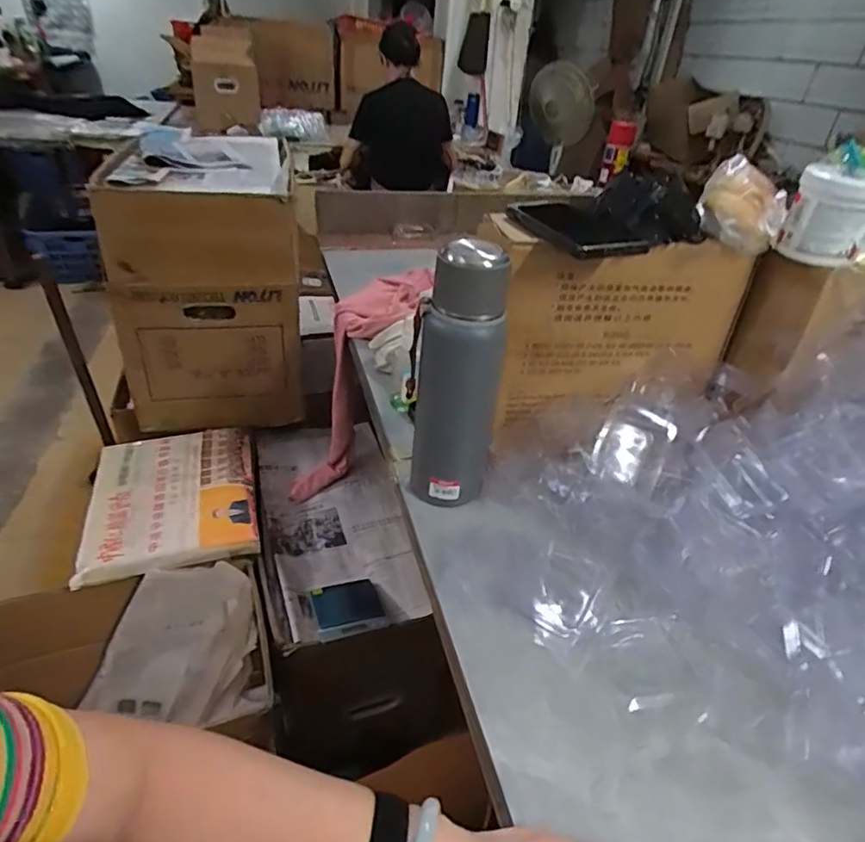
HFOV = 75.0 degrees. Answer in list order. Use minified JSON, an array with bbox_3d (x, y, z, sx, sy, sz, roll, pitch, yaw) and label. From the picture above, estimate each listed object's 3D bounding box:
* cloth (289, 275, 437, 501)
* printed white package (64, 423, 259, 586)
[{"bbox_3d":[-0.166,-0.066,1.110,0.178,0.395,0.255,8,34,3],"label":"cloth"},{"bbox_3d":[-0.477,0.132,1.043,0.279,0.033,0.344,-7,36,-18],"label":"printed white package"}]

